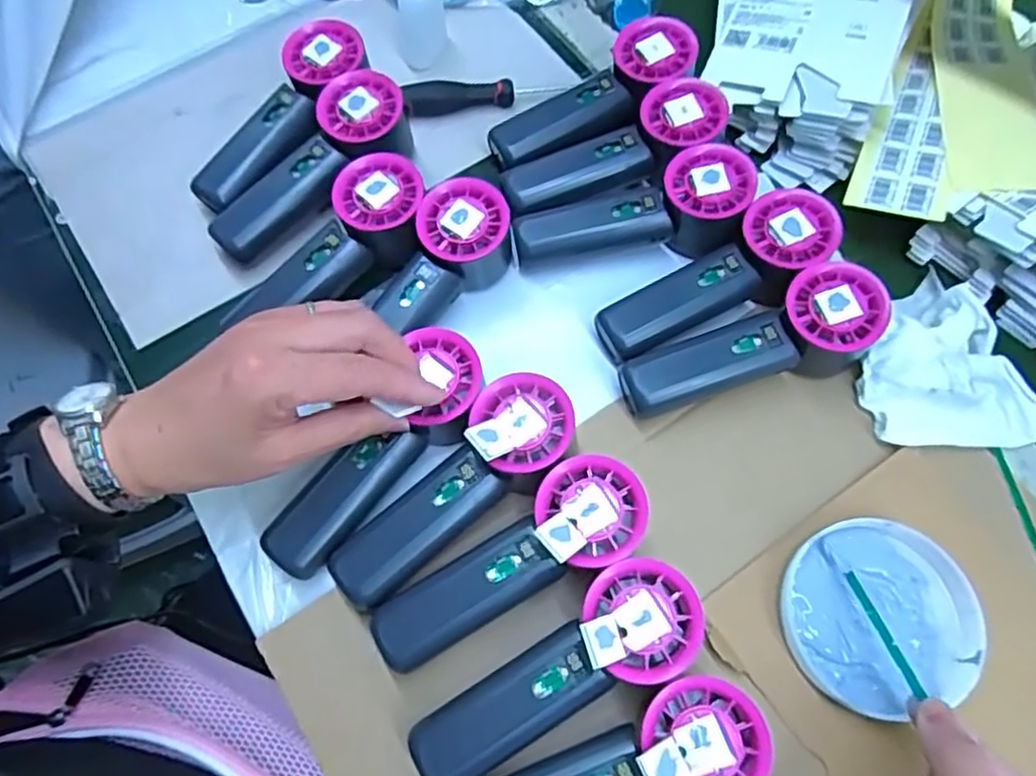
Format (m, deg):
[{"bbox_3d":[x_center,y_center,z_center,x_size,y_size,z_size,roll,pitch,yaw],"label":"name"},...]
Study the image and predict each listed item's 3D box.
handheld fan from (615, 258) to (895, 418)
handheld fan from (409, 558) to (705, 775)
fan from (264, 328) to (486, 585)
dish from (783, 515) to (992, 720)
[{"bbox_3d":[0.140,-0.020,0.416,0.149,0.059,0.050,-20,69,-10],"label":"handheld fan"},{"bbox_3d":[0.017,0.141,0.344,0.150,0.065,0.053,-24,70,-12],"label":"handheld fan"},{"bbox_3d":[-0.078,0.036,0.391,0.048,0.034,0.154,38,83,15],"label":"fan"},{"bbox_3d":[0.193,0.122,0.374,0.094,0.023,0.094,1,67,-2],"label":"dish"}]

